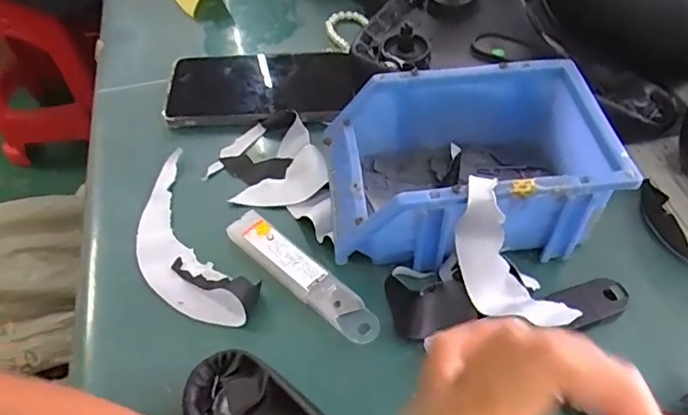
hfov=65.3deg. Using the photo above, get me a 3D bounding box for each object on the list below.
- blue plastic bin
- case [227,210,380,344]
[{"bbox_3d":[0.079,-0.028,0.367,0.175,0.075,0.119,-5,51,-2],"label":"blue plastic bin"},{"bbox_3d":[-0.029,0.045,0.356,0.126,0.013,0.027,36,60,27],"label":"case"}]

